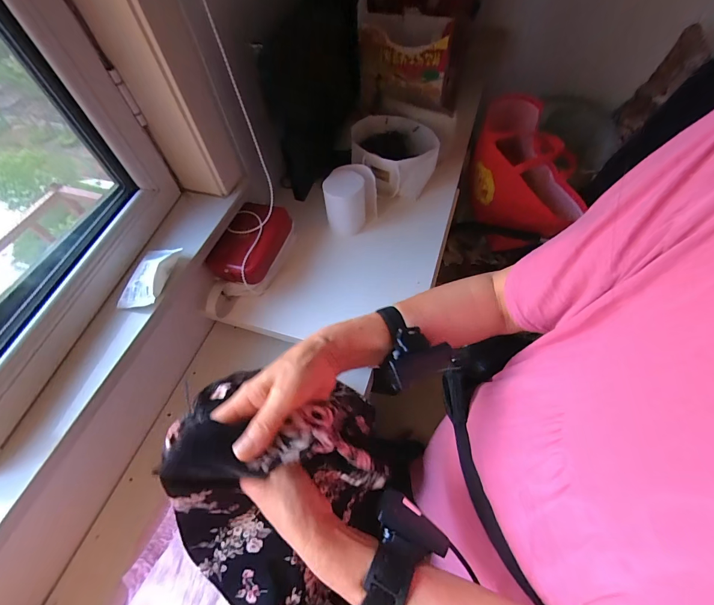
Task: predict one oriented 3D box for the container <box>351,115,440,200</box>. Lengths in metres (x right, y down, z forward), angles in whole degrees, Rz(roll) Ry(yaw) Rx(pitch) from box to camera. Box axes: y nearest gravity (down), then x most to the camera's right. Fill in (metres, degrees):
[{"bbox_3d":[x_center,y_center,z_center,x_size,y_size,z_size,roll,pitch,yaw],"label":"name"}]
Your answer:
[{"bbox_3d":[0.100,-0.382,0.906,0.218,0.131,0.169,-3,58,2],"label":"container"}]

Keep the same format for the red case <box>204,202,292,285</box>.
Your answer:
[{"bbox_3d":[-0.232,-0.137,0.765,0.109,0.061,0.208,17,61,15],"label":"red case"}]

